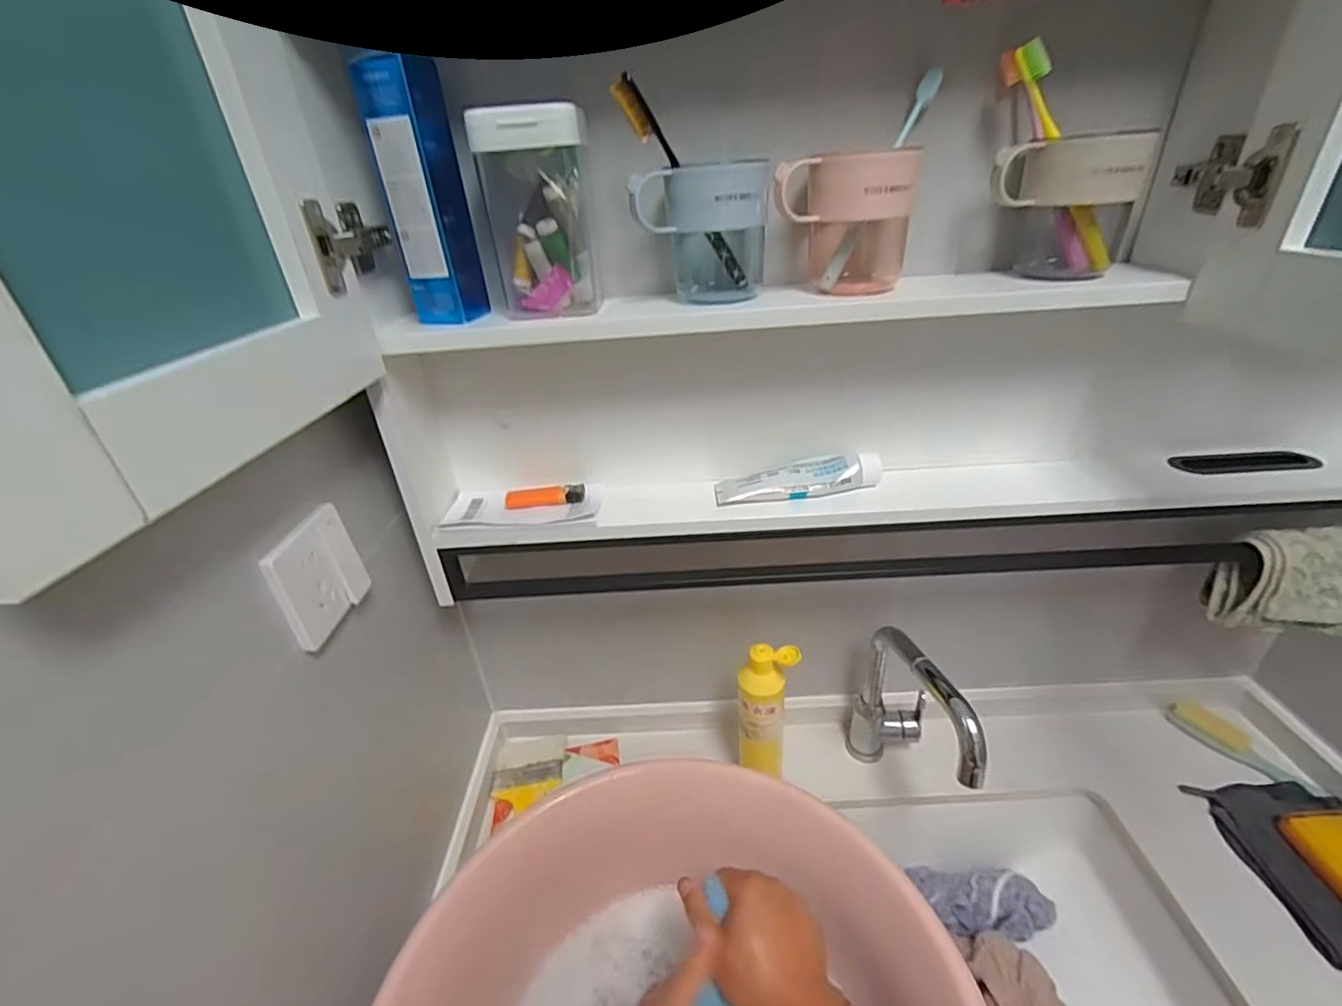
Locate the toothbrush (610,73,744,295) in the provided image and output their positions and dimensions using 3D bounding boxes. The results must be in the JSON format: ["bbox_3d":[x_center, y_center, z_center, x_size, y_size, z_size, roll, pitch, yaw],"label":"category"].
[{"bbox_3d":[0.014,-0.243,0.456,0.019,0.183,0.011,-51,43,-4],"label":"toothbrush"}]

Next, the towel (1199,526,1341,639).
[{"bbox_3d":[0.641,0.081,0.575,0.134,0.099,0.064,0,31,6],"label":"towel"}]

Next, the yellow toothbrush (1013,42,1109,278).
[{"bbox_3d":[0.308,-0.264,0.444,0.017,0.179,0.013,-24,19,31],"label":"yellow toothbrush"}]

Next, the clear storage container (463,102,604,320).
[{"bbox_3d":[-0.103,-0.226,0.459,0.083,0.147,0.050,-9,31,-9],"label":"clear storage container"}]

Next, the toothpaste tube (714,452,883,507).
[{"bbox_3d":[0.128,-0.025,0.582,0.162,0.033,0.041,-2,31,3],"label":"toothpaste tube"}]

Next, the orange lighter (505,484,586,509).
[{"bbox_3d":[-0.132,-0.007,0.599,0.081,0.012,0.024,-6,31,-3],"label":"orange lighter"}]

